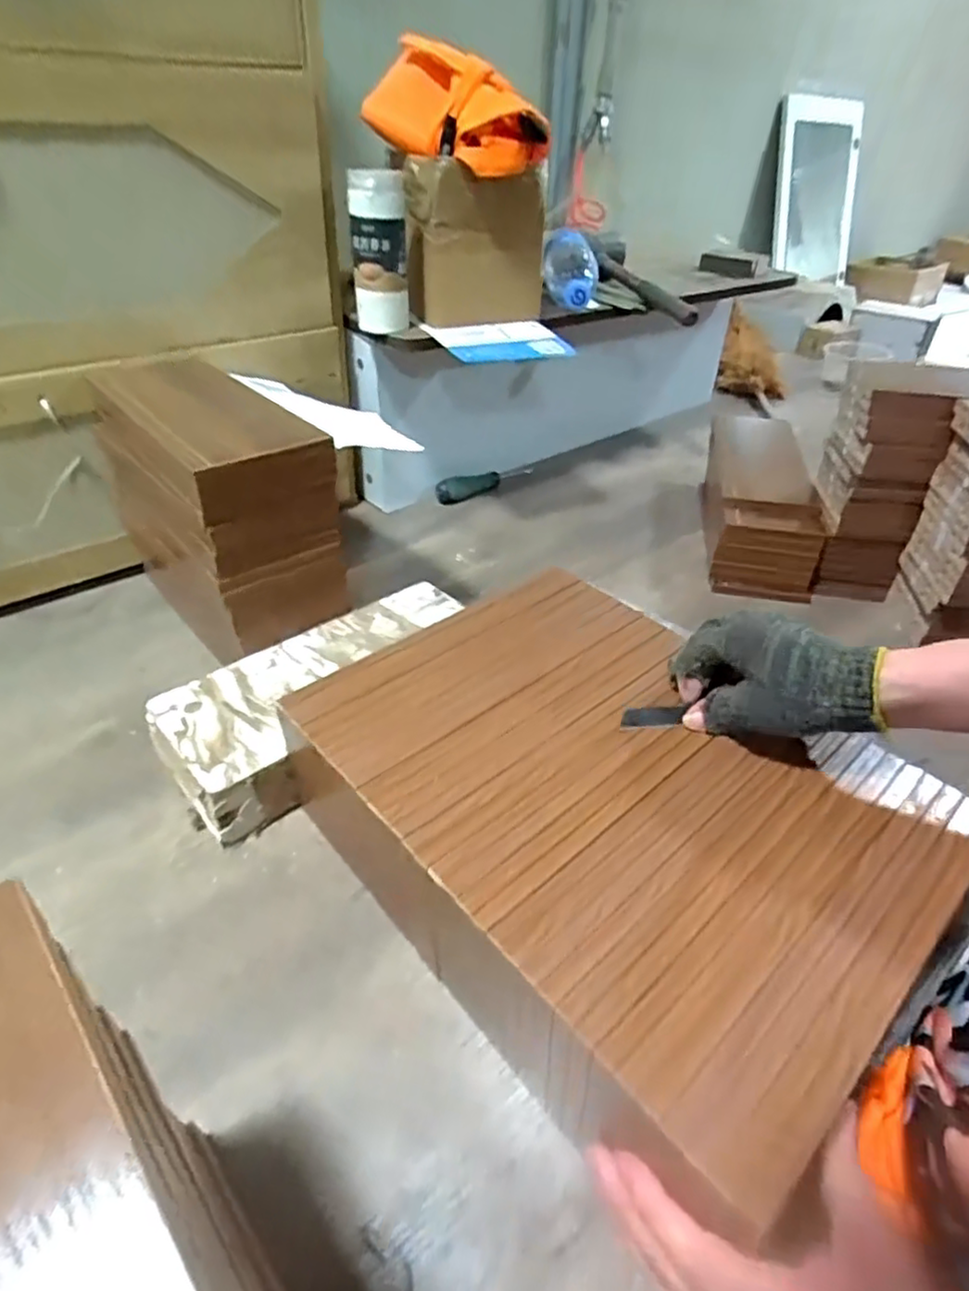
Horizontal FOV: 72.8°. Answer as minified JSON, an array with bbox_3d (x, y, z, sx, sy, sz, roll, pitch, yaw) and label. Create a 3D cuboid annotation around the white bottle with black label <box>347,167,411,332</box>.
[{"bbox_3d":[-0.116,-0.437,0.731,0.058,0.150,0.064,-2,38,-6],"label":"white bottle with black label"}]

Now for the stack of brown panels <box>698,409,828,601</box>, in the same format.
[{"bbox_3d":[0.371,-0.206,0.899,0.130,0.090,0.353,11,38,11],"label":"stack of brown panels"}]

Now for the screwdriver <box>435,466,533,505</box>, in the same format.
[{"bbox_3d":[0.003,-0.254,0.998,0.179,0.029,0.029,-27,46,-32],"label":"screwdriver"}]

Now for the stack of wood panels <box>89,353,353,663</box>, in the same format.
[{"bbox_3d":[-0.256,-0.139,0.637,0.119,0.188,0.278,-27,46,-32],"label":"stack of wood panels"}]

